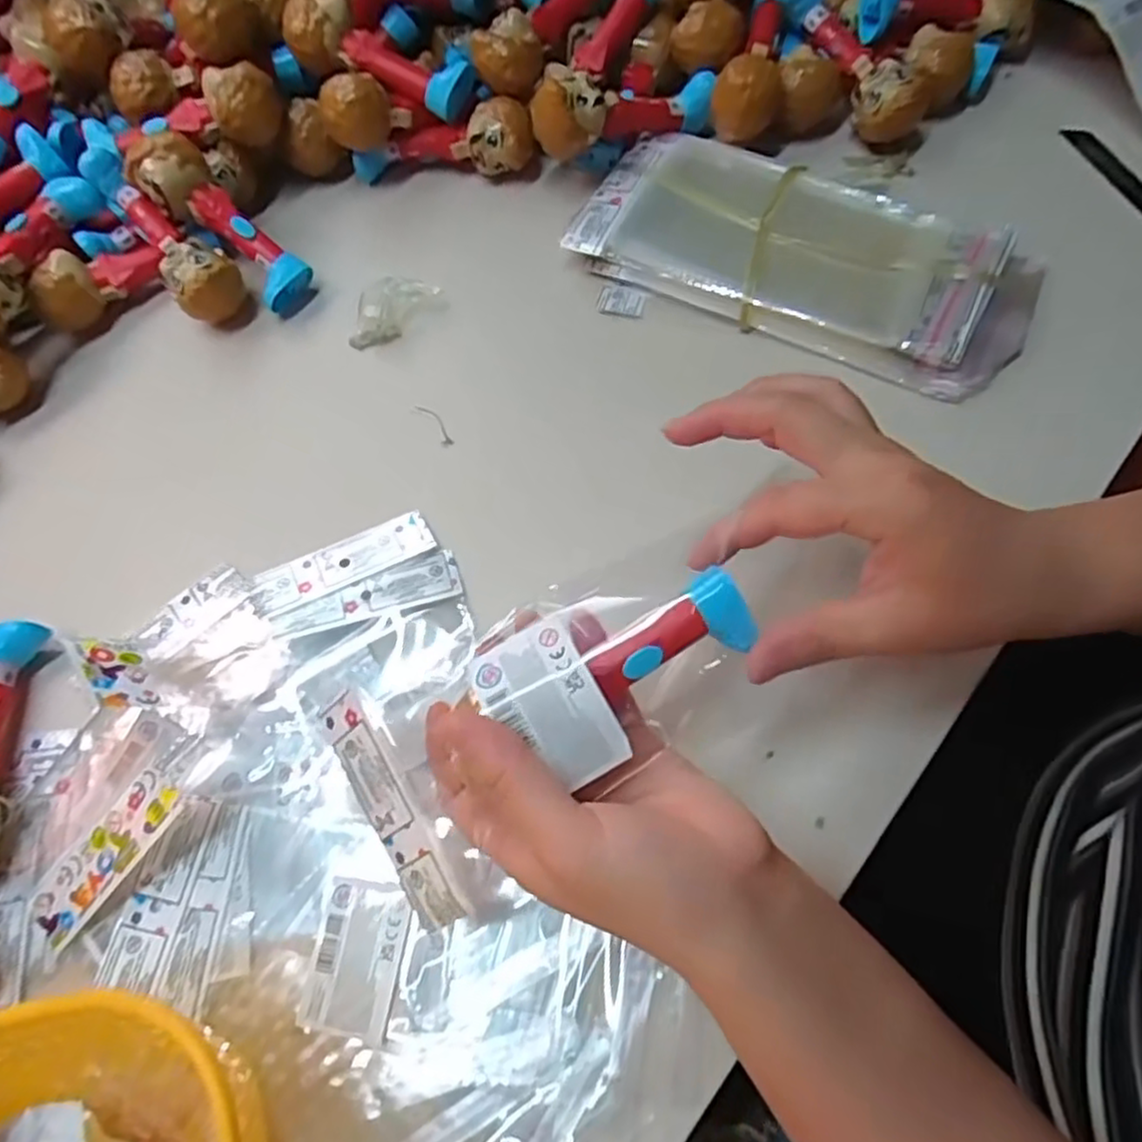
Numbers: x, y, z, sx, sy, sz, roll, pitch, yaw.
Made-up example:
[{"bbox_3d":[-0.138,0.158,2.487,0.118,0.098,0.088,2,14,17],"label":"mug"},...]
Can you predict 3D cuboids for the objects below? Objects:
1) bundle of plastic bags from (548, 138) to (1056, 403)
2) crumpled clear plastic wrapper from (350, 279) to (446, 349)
[{"bbox_3d":[0.143,-0.198,0.434,0.271,0.037,0.128,26,72,15],"label":"bundle of plastic bags"},{"bbox_3d":[-0.118,-0.171,0.449,0.064,0.010,0.043,-36,69,-10],"label":"crumpled clear plastic wrapper"}]

